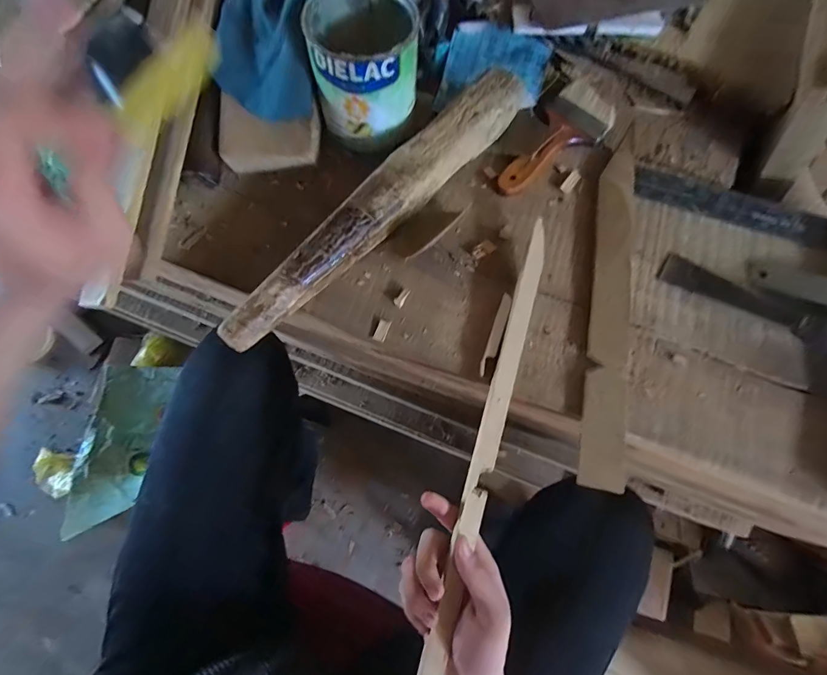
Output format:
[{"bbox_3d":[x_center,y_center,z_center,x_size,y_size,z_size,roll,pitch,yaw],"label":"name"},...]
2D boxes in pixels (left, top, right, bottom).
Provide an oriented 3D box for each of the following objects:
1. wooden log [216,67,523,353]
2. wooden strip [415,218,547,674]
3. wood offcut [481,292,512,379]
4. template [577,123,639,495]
[{"bbox_3d":[-0.030,-0.126,0.366,0.042,0.049,0.367,43,77,11],"label":"wooden log"},{"bbox_3d":[0.064,0.098,0.327,0.022,0.015,0.421,17,78,4],"label":"wooden strip"},{"bbox_3d":[0.077,-0.003,0.352,0.012,0.004,0.081,14,75,24],"label":"wood offcut"},{"bbox_3d":[0.194,-0.048,0.370,0.040,0.006,0.370,13,74,3],"label":"template"}]

